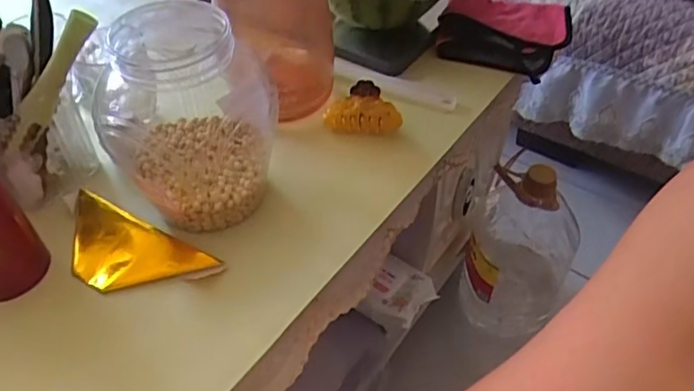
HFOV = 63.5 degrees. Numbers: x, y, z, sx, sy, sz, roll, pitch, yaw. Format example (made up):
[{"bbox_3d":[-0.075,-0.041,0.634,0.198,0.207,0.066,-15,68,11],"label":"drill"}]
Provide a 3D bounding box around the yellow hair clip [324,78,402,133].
[{"bbox_3d":[0.017,-0.098,0.622,0.082,0.036,0.050,-1,47,1],"label":"yellow hair clip"}]

